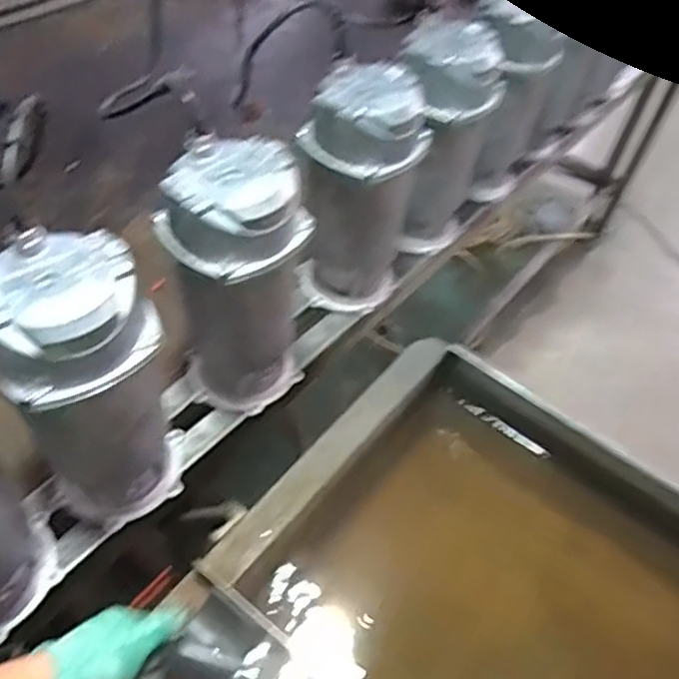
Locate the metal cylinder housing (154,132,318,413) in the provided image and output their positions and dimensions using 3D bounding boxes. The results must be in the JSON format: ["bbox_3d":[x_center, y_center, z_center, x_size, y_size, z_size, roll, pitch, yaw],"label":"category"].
[{"bbox_3d":[-0.108,-0.051,0.714,0.125,0.303,0.117,-32,60,-28],"label":"metal cylinder housing"}]

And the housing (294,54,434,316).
[{"bbox_3d":[0.022,-0.173,0.831,0.139,0.299,0.136,10,50,3],"label":"housing"}]

